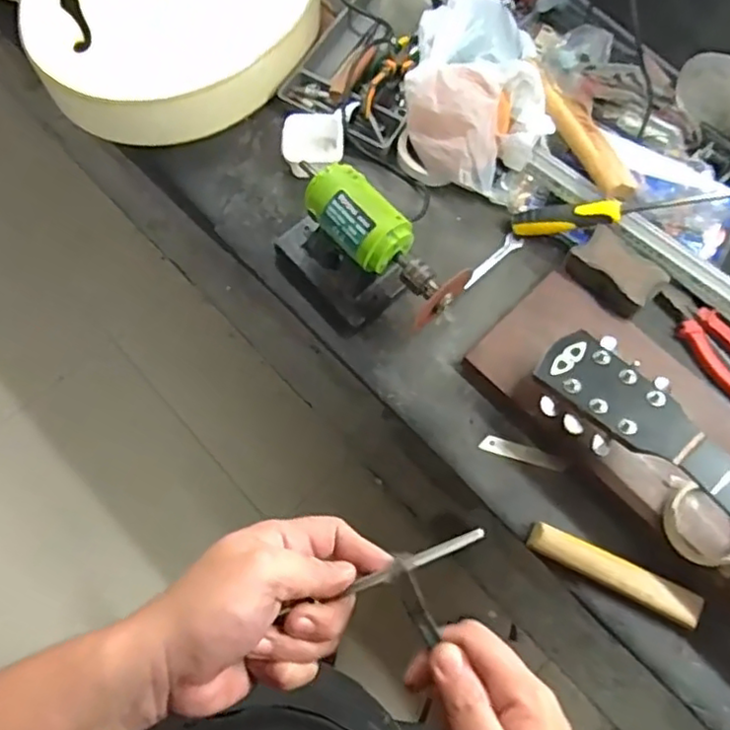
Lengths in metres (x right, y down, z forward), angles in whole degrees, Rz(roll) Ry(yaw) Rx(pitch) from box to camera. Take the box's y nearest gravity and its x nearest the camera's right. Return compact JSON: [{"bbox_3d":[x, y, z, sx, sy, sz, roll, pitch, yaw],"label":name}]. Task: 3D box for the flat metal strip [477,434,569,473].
[{"bbox_3d":[0.181,0.101,0.734,0.097,0.004,0.019,16,82,6],"label":"flat metal strip"}]

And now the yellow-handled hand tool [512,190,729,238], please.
[{"bbox_3d":[0.296,-0.185,0.764,0.242,0.034,0.041,-4,68,24],"label":"yellow-handled hand tool"}]

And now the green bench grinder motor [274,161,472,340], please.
[{"bbox_3d":[0.002,-0.118,0.738,0.209,0.118,0.122,43,74,13],"label":"green bench grinder motor"}]

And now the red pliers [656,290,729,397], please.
[{"bbox_3d":[0.417,-0.022,0.771,0.053,0.020,0.166,-37,79,6],"label":"red pliers"}]

